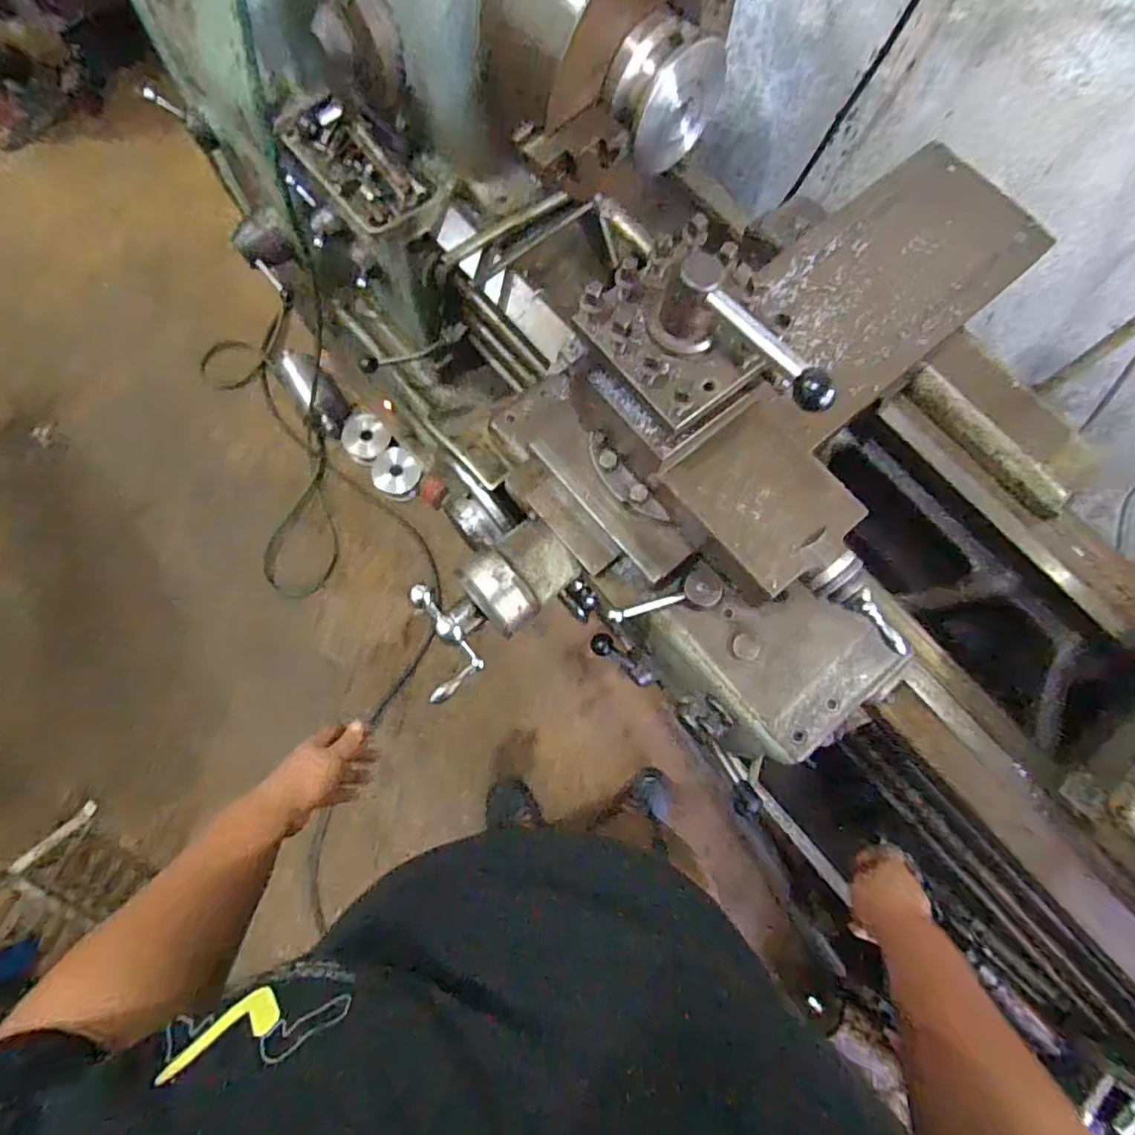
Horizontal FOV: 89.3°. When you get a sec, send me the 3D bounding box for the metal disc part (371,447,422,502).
[{"bbox_3d":[-0.443,-0.251,1.500,0.127,0.150,0.032,31,36,-1],"label":"metal disc part"}]

